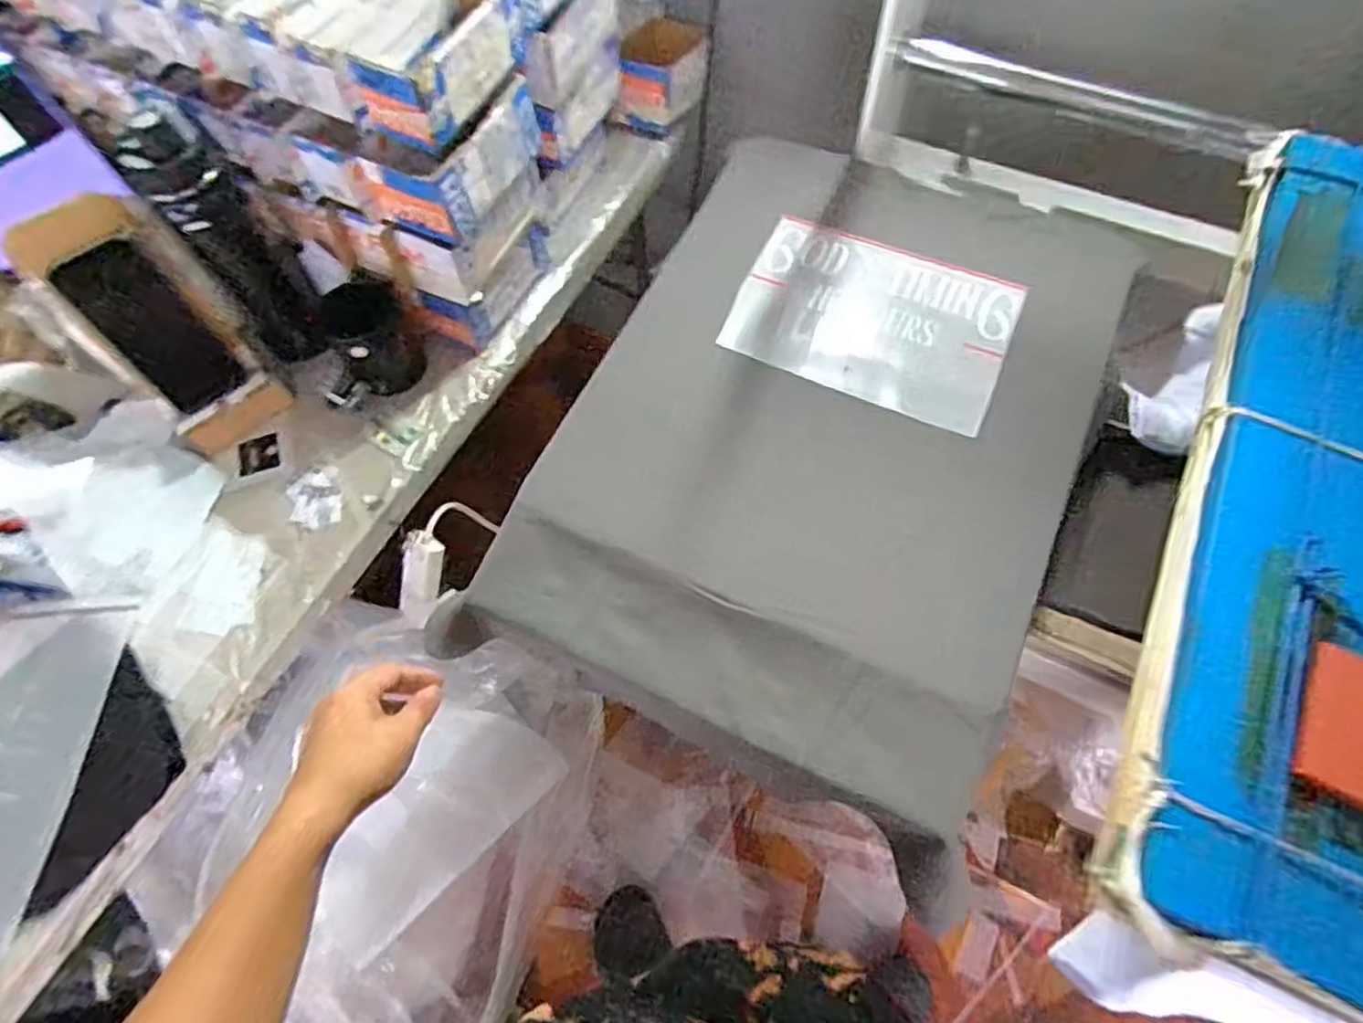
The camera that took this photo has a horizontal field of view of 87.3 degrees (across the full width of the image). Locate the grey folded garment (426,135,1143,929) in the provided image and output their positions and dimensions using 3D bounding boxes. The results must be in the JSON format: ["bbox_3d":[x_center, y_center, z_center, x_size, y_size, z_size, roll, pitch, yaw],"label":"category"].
[{"bbox_3d":[0.133,-0.078,0.646,0.420,0.074,0.603,26,66,12],"label":"grey folded garment"}]

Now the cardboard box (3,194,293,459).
[{"bbox_3d":[-0.528,-0.190,0.734,0.121,0.262,0.066,-37,40,-17],"label":"cardboard box"}]

